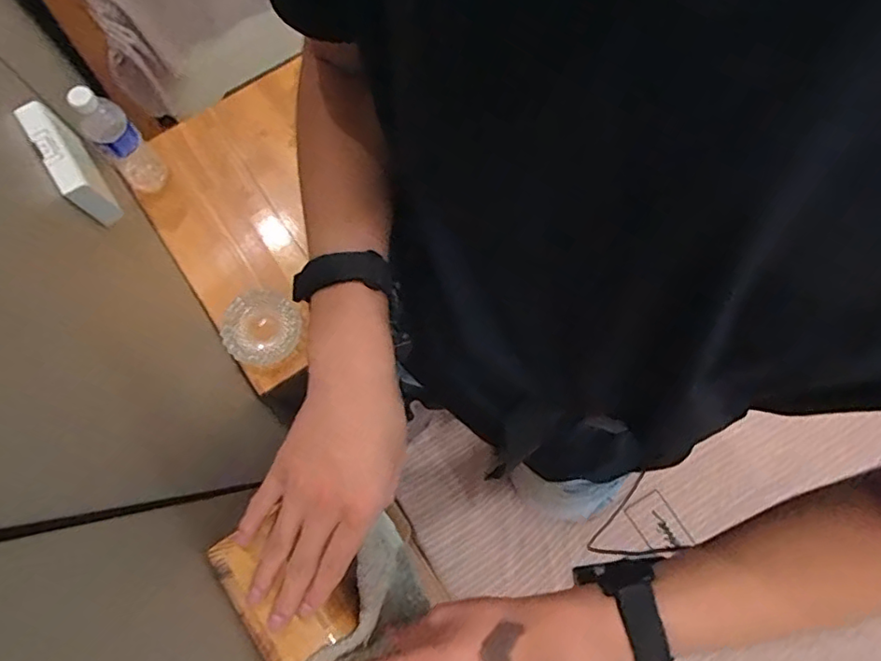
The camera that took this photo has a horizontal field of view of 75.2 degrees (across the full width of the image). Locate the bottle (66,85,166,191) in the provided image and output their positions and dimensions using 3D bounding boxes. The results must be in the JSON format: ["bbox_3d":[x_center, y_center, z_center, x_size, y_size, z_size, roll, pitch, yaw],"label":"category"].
[{"bbox_3d":[-0.483,-0.284,0.858,0.066,0.216,0.068,-43,78,-9],"label":"bottle"}]

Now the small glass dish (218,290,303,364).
[{"bbox_3d":[-0.290,-0.006,0.941,0.116,0.044,0.126,0,75,1],"label":"small glass dish"}]

